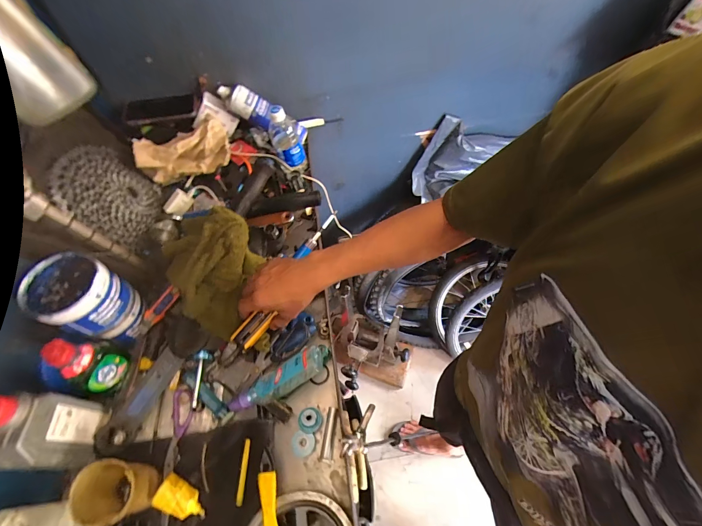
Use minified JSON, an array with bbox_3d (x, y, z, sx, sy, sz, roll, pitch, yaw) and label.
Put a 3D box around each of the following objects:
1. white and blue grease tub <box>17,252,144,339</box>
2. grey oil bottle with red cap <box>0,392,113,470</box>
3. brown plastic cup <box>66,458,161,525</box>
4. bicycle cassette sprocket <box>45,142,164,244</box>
[{"bbox_3d":[-0.406,0.061,0.497,0.096,0.133,0.095,-1,58,2],"label":"white and blue grease tub"},{"bbox_3d":[-0.406,0.225,0.418,0.050,0.163,0.084,-10,58,-3],"label":"grey oil bottle with red cap"},{"bbox_3d":[-0.304,0.301,0.418,0.061,0.096,0.069,-14,59,-6],"label":"brown plastic cup"},{"bbox_3d":[-0.426,-0.130,0.568,0.043,0.163,0.153,-18,53,28],"label":"bicycle cassette sprocket"}]

